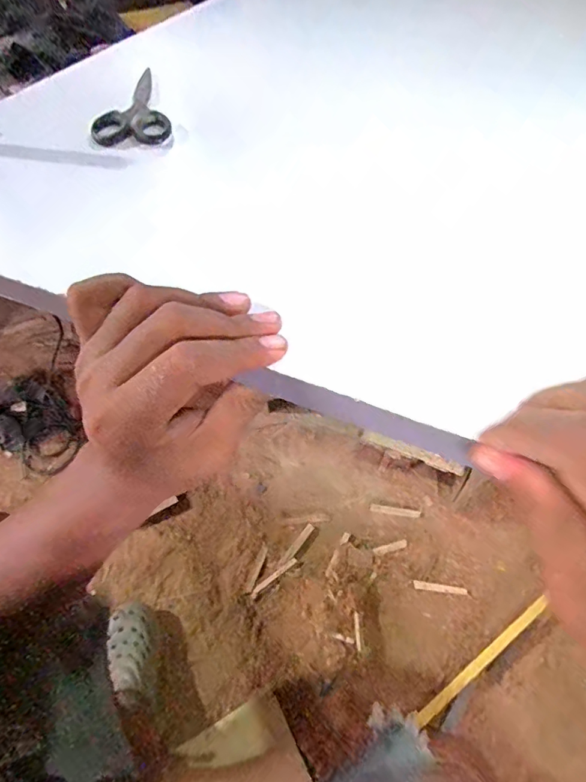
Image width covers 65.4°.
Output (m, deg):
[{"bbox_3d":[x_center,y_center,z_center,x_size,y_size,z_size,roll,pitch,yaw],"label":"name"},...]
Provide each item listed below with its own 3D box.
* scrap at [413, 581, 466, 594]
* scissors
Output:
[{"bbox_3d":[0.280,0.376,0.869,0.098,0.007,0.012,4,53,8],"label":"scrap"},{"bbox_3d":[-0.137,-0.239,0.384,0.057,0.014,0.132,-13,52,-6],"label":"scissors"}]

